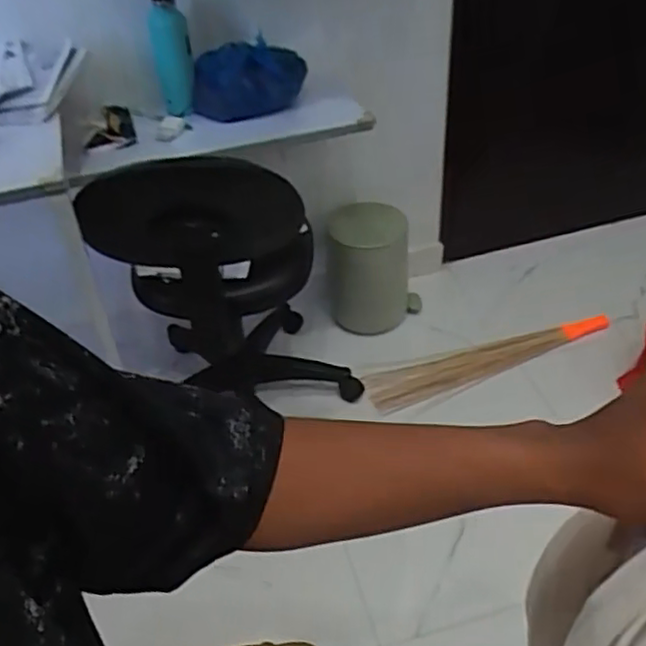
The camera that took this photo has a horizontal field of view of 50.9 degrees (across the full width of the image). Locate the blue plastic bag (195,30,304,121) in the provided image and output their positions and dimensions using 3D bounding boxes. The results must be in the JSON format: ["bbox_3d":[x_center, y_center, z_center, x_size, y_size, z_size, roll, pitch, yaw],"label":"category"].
[{"bbox_3d":[-0.162,-0.528,1.472,0.240,0.120,0.161,-11,41,-7],"label":"blue plastic bag"}]

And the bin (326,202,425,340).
[{"bbox_3d":[0.145,-0.160,1.909,0.248,0.334,0.205,-4,41,1],"label":"bin"}]

